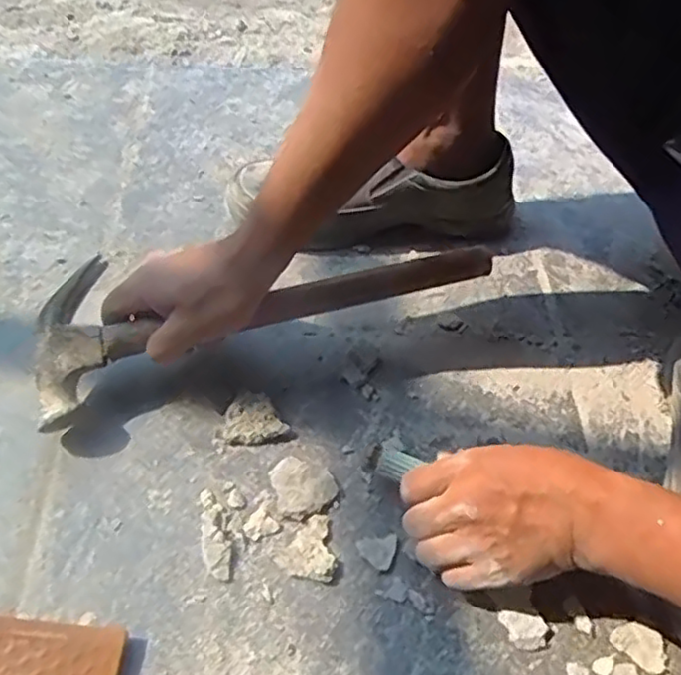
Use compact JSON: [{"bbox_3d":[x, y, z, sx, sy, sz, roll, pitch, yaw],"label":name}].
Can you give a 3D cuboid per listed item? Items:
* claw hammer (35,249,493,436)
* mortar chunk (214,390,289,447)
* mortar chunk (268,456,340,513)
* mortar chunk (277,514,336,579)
[{"bbox_3d":[-0.055,-0.023,0.511,0.346,0.067,0.100,-13,55,-11],"label":"claw hammer"},{"bbox_3d":[-0.068,0.060,0.497,0.050,0.016,0.036,-5,53,-8],"label":"mortar chunk"},{"bbox_3d":[-0.026,0.103,0.471,0.042,0.009,0.043,2,52,-3],"label":"mortar chunk"},{"bbox_3d":[-0.021,0.139,0.446,0.036,0.009,0.042,9,52,2],"label":"mortar chunk"}]

